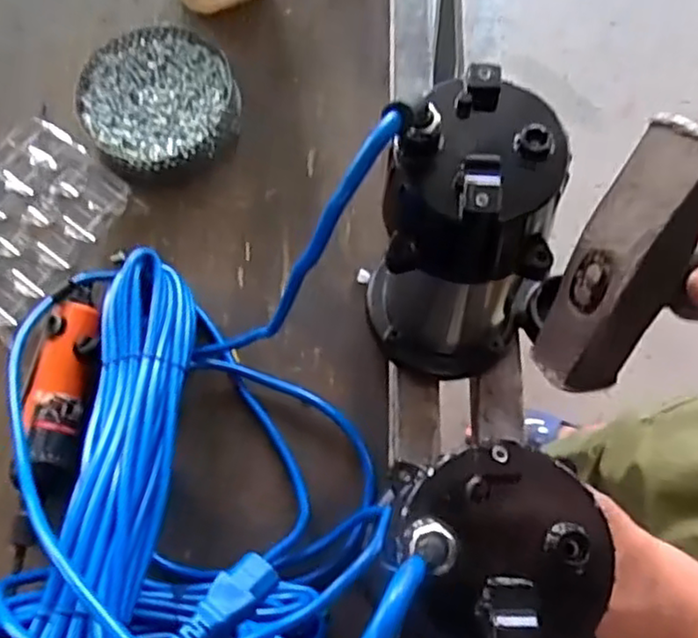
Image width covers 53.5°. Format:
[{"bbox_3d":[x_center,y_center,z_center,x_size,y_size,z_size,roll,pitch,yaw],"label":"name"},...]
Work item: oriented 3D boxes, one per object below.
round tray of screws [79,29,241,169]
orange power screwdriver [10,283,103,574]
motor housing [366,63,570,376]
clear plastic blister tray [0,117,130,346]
[{"bbox_3d":[-0.166,-0.188,0.612,0.138,0.038,0.132,-1,70,2],"label":"round tray of screws"},{"bbox_3d":[-0.218,0.068,0.516,0.049,0.037,0.201,6,70,4],"label":"orange power screwdriver"},{"bbox_3d":[0.069,-0.038,0.419,0.098,0.226,0.090,-1,70,2],"label":"motor housing"},{"bbox_3d":[-0.278,-0.084,0.588,0.133,0.024,0.166,33,75,13],"label":"clear plastic blister tray"}]

